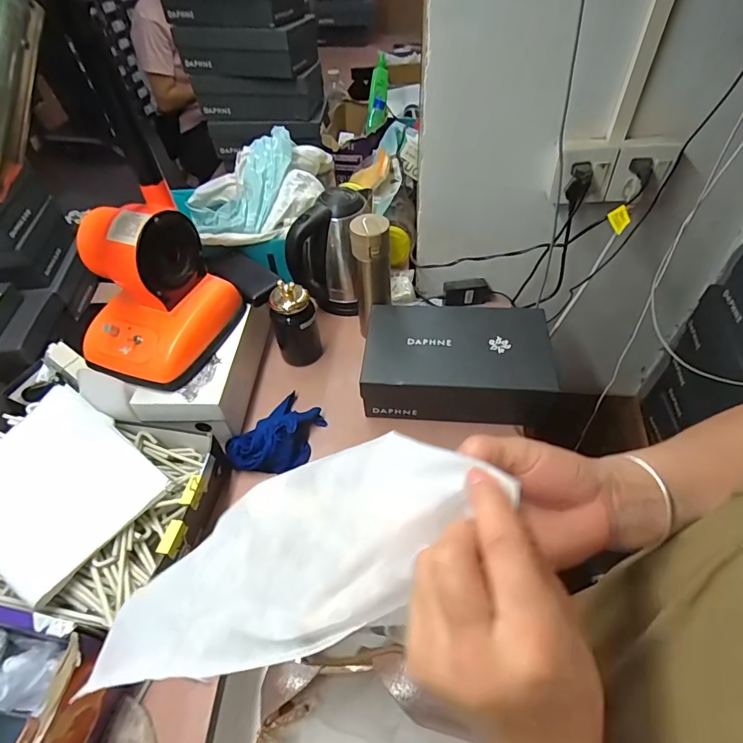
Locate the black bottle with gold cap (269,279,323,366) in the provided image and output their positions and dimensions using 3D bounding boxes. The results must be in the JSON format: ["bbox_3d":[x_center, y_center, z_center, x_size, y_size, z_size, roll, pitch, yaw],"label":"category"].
[{"bbox_3d":[-0.135,-0.084,0.793,0.078,0.165,0.059,-15,51,-10],"label":"black bottle with gold cap"}]

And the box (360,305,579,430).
[{"bbox_3d":[0.146,-0.015,0.748,0.302,0.100,0.184,6,51,8],"label":"box"}]

